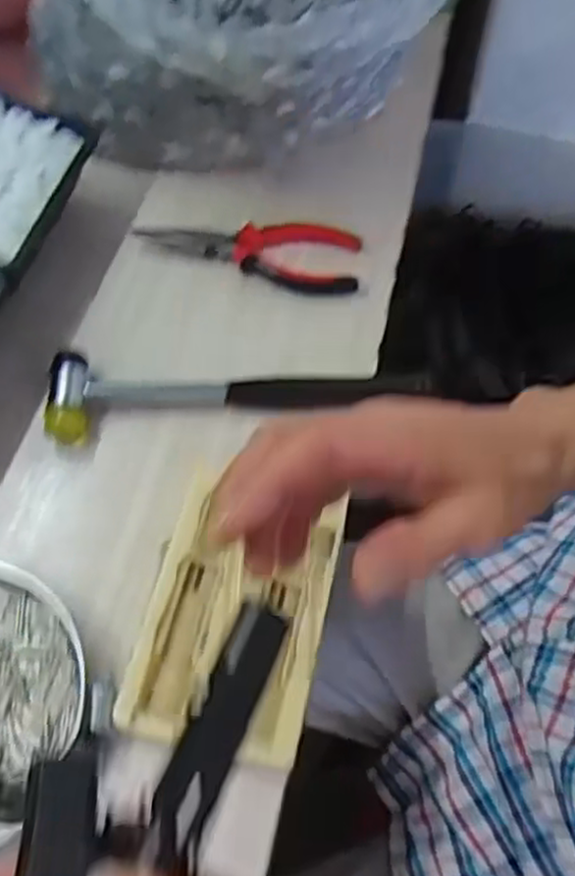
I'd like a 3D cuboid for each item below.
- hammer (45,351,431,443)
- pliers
[{"bbox_3d":[-0.030,-0.032,0.460,0.230,0.033,0.050,-4,60,-6],"label":"hammer"},{"bbox_3d":[-0.024,-0.137,0.522,0.151,0.019,0.056,9,59,2],"label":"pliers"}]

